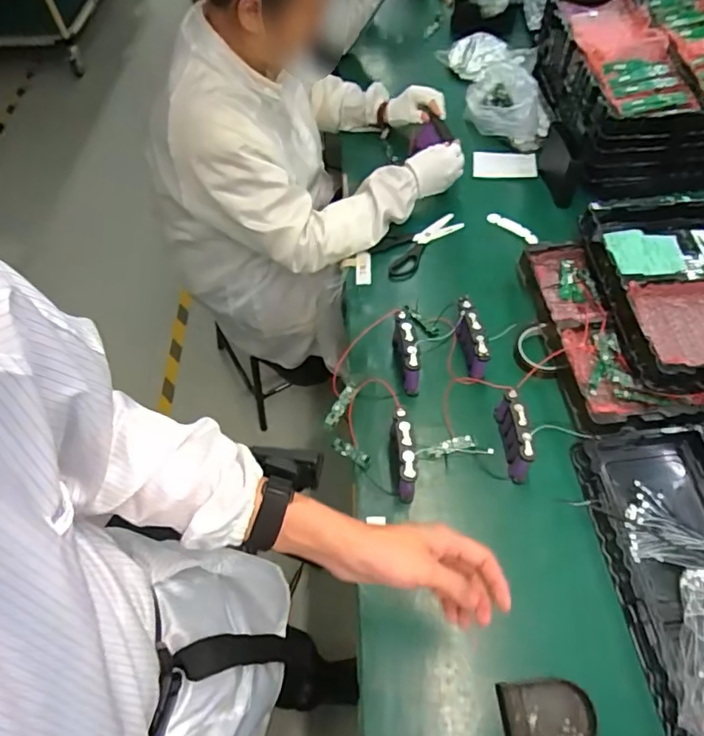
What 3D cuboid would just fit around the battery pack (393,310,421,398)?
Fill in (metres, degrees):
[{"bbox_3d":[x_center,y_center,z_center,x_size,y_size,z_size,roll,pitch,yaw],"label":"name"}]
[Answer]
[{"bbox_3d":[0.087,-0.022,0.853,0.023,0.090,0.106,-10,58,-2],"label":"battery pack"}]

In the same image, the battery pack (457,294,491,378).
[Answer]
[{"bbox_3d":[0.192,-0.046,0.864,0.027,0.082,0.110,-14,58,-5],"label":"battery pack"}]

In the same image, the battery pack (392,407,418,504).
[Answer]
[{"bbox_3d":[0.072,0.122,0.772,0.025,0.086,0.107,-6,58,0],"label":"battery pack"}]

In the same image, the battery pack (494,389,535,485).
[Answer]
[{"bbox_3d":[0.234,0.092,0.781,0.024,0.083,0.122,-5,58,0],"label":"battery pack"}]

